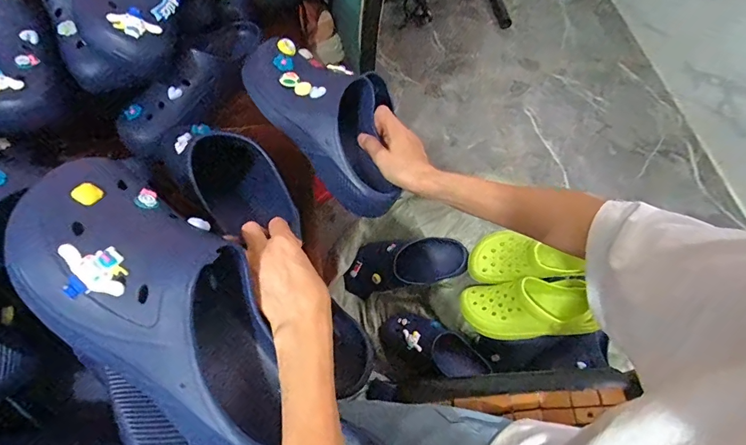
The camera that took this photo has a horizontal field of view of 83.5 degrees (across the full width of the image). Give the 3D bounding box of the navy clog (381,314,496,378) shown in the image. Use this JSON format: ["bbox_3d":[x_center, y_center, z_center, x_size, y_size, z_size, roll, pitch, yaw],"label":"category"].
[{"bbox_3d":[0.132,0.293,0.950,0.249,0.101,0.127,29,66,16],"label":"navy clog"}]

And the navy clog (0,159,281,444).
[{"bbox_3d":[-0.169,0.064,0.337,0.130,0.081,0.269,-41,88,-18],"label":"navy clog"}]

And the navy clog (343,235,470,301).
[{"bbox_3d":[0.076,0.104,1.000,0.293,0.100,0.113,-14,60,17],"label":"navy clog"}]

